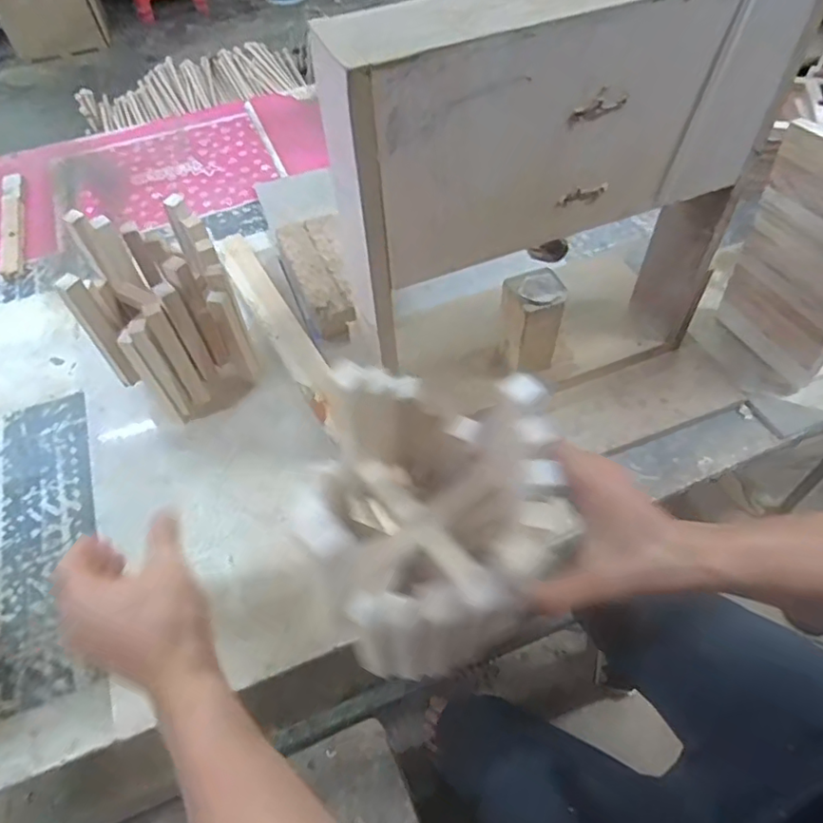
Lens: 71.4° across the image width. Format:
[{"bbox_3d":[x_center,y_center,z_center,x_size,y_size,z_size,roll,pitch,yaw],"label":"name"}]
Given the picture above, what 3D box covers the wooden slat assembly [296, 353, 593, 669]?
[{"bbox_3d":[0.015,0.058,0.363,0.150,0.131,0.148,37,63,25],"label":"wooden slat assembly"}]

